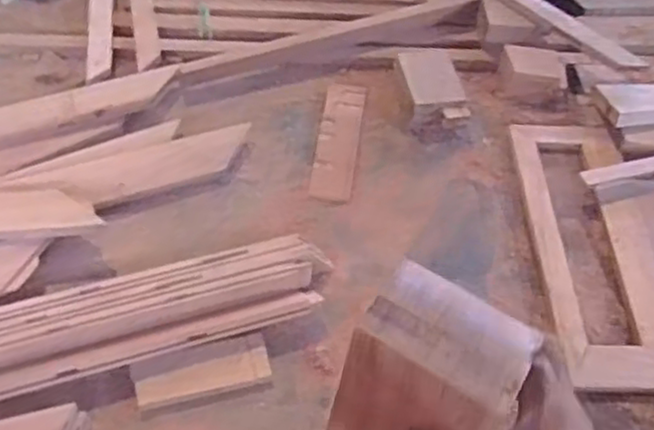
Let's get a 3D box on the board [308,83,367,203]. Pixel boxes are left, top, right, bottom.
[{"bbox_3d":[0.032,-0.196,1.918,0.104,0.024,0.375,7,56,5],"label":"board"}]

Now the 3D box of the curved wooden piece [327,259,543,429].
[{"bbox_3d":[0.028,0.285,0.681,0.095,0.649,0.072,25,49,12],"label":"curved wooden piece"}]

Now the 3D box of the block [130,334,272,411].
[{"bbox_3d":[-0.255,0.320,1.517,0.273,0.025,0.105,-12,57,-9],"label":"block"}]

